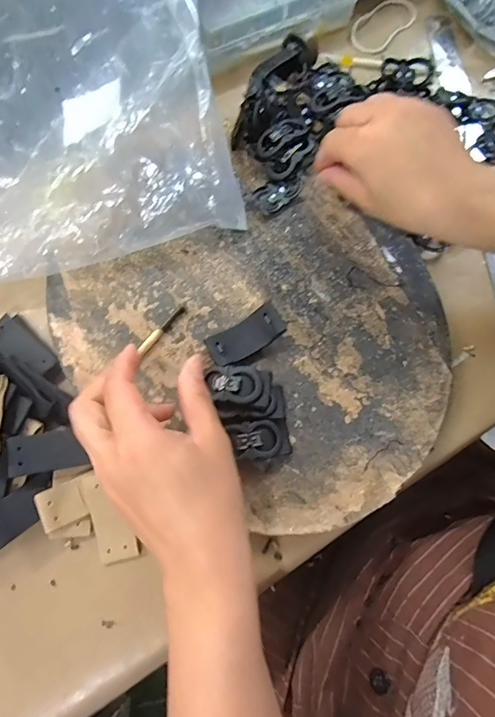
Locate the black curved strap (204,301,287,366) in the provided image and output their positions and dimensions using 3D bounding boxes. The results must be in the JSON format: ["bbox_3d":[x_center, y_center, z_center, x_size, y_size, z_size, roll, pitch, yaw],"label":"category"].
[{"bbox_3d":[-0.001,-0.016,0.321,0.057,0.004,0.026,-30,76,4],"label":"black curved strap"}]

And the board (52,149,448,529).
[{"bbox_3d":[0.015,-0.027,0.339,0.293,0.008,0.252,36,77,9],"label":"board"}]

